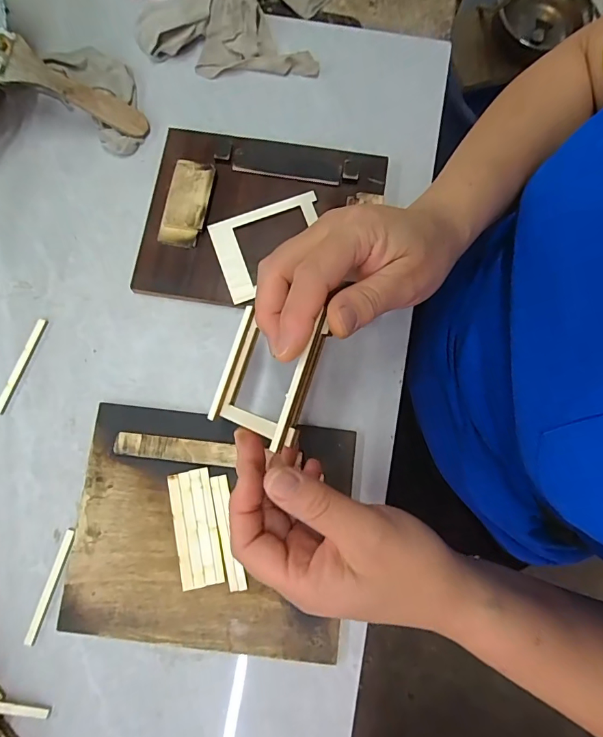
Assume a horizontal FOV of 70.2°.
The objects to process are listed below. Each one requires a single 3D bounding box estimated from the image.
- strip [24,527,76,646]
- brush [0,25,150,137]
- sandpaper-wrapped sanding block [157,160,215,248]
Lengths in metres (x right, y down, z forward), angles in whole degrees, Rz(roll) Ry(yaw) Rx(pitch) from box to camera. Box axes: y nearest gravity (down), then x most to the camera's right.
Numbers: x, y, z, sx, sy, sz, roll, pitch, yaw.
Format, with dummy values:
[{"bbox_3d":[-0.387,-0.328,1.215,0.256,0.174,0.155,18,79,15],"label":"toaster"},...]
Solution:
[{"bbox_3d":[-0.180,0.156,0.307,0.008,0.004,0.081,18,80,3],"label":"strip"},{"bbox_3d":[-0.199,-0.228,0.336,0.149,0.011,0.038,14,78,-31],"label":"brush"},{"bbox_3d":[-0.093,-0.134,0.348,0.035,0.008,0.071,8,79,1],"label":"sandpaper-wrapped sanding block"}]

